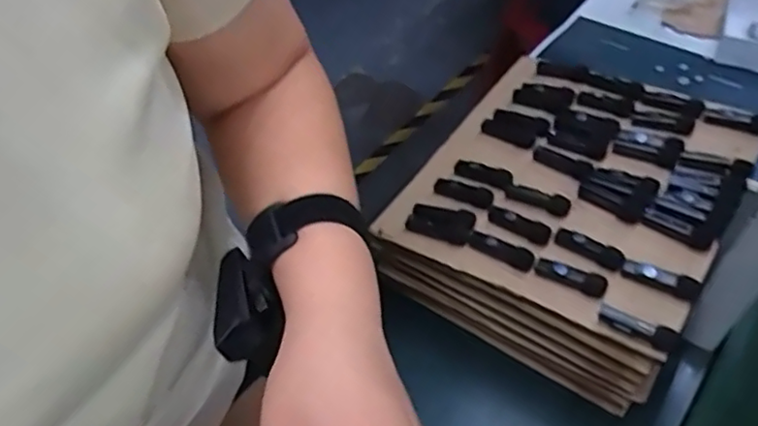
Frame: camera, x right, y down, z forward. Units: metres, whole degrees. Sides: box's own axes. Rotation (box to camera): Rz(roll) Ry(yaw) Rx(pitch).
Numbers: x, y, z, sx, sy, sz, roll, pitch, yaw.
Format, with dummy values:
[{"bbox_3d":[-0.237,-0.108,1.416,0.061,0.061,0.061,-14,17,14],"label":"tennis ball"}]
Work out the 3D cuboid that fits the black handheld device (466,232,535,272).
[{"bbox_3d":[0.116,0.036,0.602,0.067,0.014,0.019,24,55,20],"label":"black handheld device"}]

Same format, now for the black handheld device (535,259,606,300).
[{"bbox_3d":[0.174,0.058,0.569,0.063,0.016,0.017,24,55,20],"label":"black handheld device"}]

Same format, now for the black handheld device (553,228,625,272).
[{"bbox_3d":[0.197,0.033,0.589,0.065,0.018,0.017,34,59,25],"label":"black handheld device"}]

